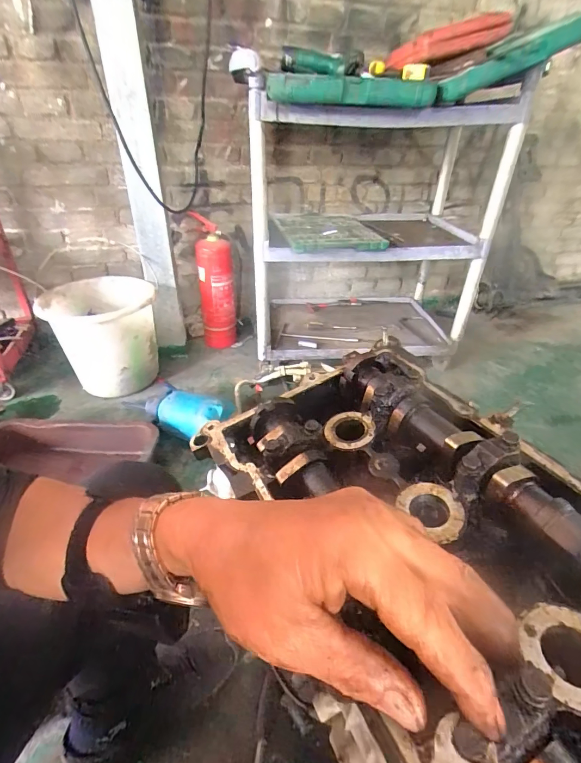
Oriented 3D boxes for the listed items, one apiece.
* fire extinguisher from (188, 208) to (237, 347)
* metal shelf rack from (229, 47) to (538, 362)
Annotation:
[{"bbox_3d":[-0.287,-0.355,1.431,0.123,0.467,0.126,-13,36,-21],"label":"fire extinguisher"},{"bbox_3d":[0.221,-0.501,1.268,0.755,0.744,0.535,-4,33,-8],"label":"metal shelf rack"}]

